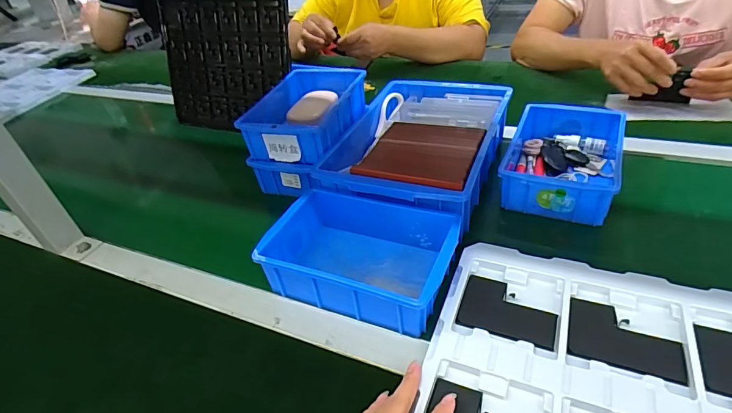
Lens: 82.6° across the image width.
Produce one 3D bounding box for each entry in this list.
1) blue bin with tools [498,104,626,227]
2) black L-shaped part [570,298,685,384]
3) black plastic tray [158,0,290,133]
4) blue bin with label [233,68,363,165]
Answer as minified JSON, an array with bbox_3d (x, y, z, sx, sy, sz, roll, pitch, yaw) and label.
[{"bbox_3d":[0.272,-0.067,0.582,0.131,0.063,0.202,13,43,24],"label":"blue bin with tools"},{"bbox_3d":[0.233,0.118,0.378,0.089,0.004,0.067,11,41,21],"label":"black L-shaped part"},{"bbox_3d":[-0.284,-0.281,0.821,0.328,0.253,0.018,12,17,25],"label":"black plastic tray"},{"bbox_3d":[-0.087,-0.151,0.666,0.141,0.060,0.211,8,41,19],"label":"blue bin with label"}]

